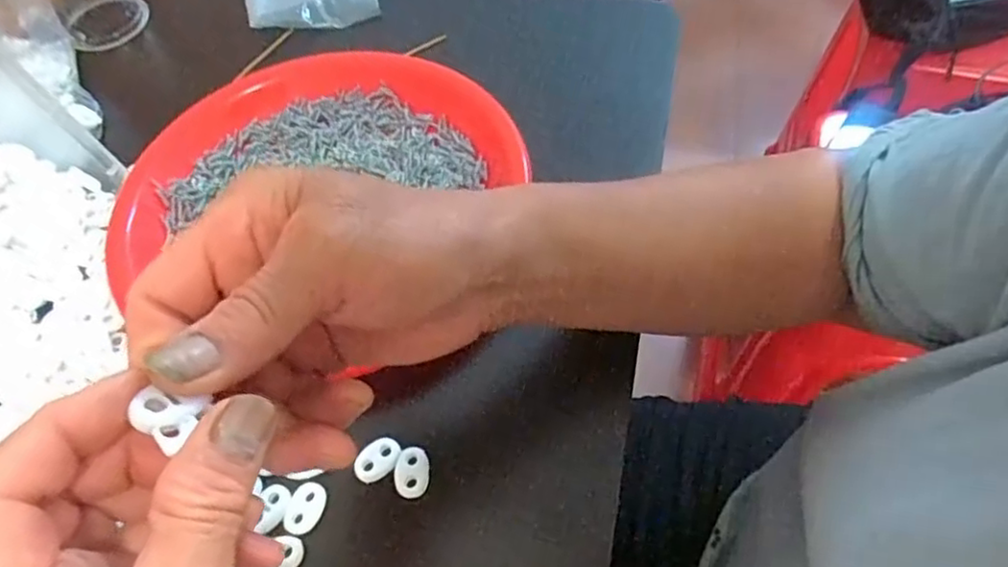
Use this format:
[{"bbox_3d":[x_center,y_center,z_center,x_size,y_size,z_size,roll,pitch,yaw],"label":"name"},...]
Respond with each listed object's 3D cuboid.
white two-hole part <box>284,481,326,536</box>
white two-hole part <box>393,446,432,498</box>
[{"bbox_3d":[-0.088,0.100,0.294,0.015,0.004,0.022,12,59,12],"label":"white two-hole part"},{"bbox_3d":[-0.042,0.086,0.299,0.016,0.004,0.022,-1,57,4],"label":"white two-hole part"}]

